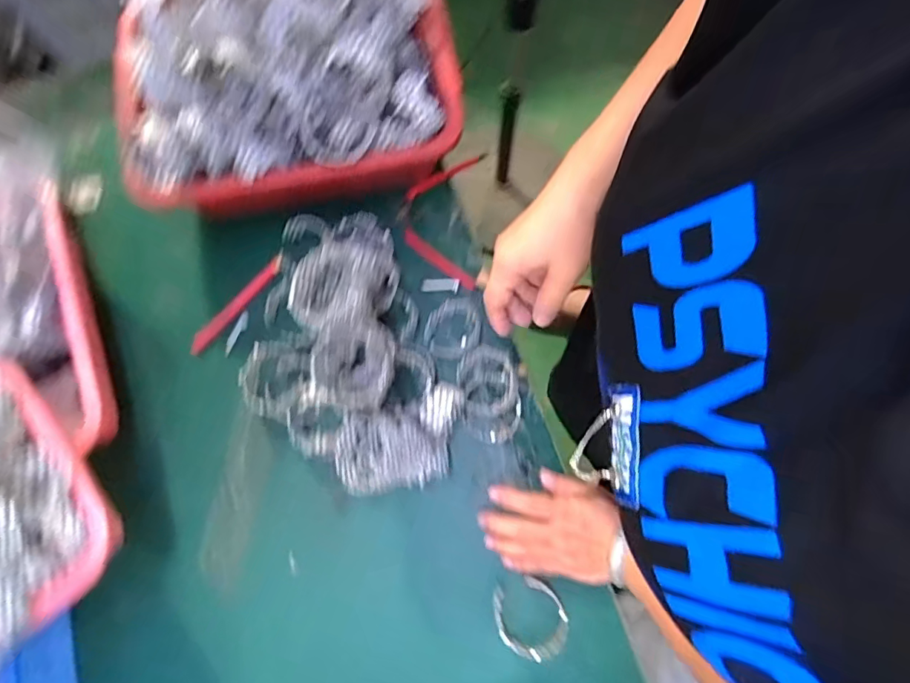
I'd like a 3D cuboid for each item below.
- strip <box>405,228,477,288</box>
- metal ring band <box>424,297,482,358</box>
[{"bbox_3d":[-0.018,-0.092,0.568,0.096,0.011,0.015,38,79,11],"label":"strip"},{"bbox_3d":[-0.002,-0.015,0.534,0.055,0.015,0.065,11,75,5],"label":"metal ring band"}]

